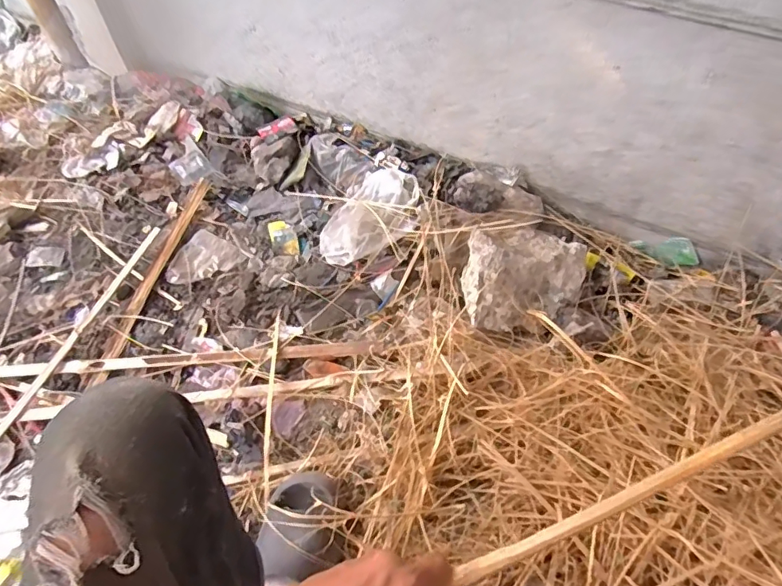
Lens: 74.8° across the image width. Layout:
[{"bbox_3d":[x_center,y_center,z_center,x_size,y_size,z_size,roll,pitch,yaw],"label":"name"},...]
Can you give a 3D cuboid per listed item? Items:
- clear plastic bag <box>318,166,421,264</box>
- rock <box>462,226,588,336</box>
[{"bbox_3d":[-0.043,-0.161,1.078,0.167,0.053,0.245,35,63,22],"label":"clear plastic bag"},{"bbox_3d":[0.249,-0.039,0.937,0.221,0.091,0.207,6,56,5],"label":"rock"}]

